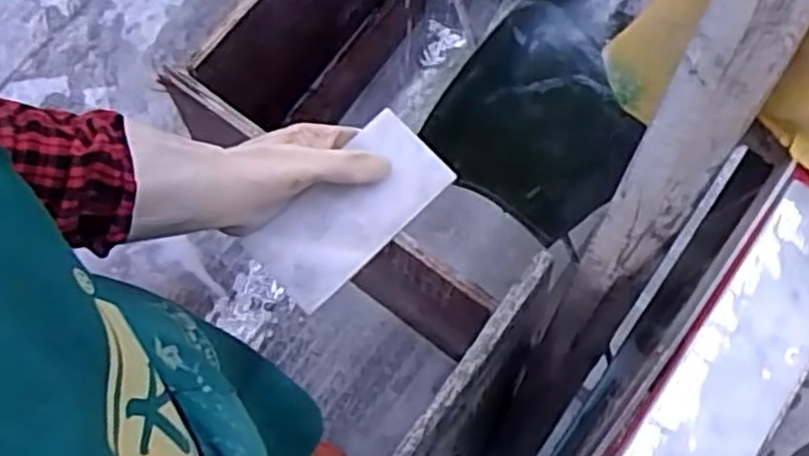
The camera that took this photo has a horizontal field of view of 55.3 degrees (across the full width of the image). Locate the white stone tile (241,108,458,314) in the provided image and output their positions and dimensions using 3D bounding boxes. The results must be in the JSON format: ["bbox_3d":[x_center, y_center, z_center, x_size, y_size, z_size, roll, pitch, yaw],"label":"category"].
[{"bbox_3d":[-0.040,-0.013,0.575,0.148,0.012,0.075,-43,76,-7],"label":"white stone tile"}]

